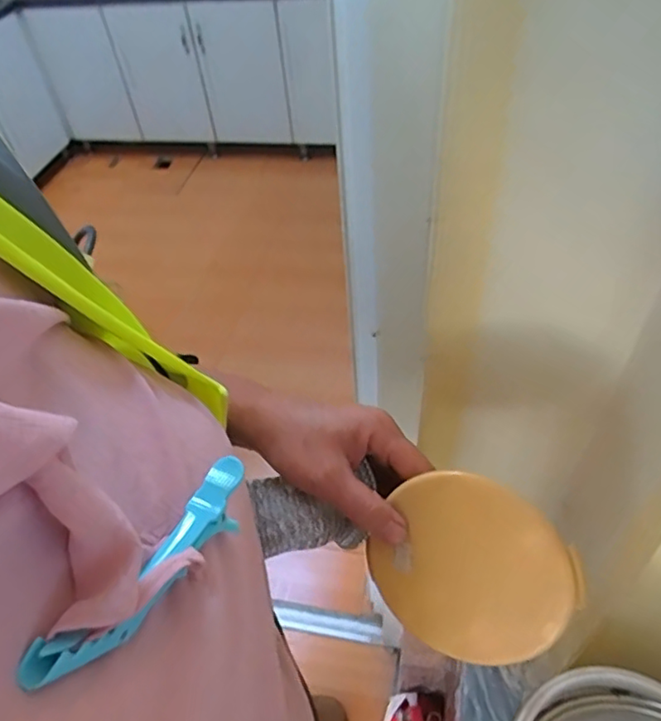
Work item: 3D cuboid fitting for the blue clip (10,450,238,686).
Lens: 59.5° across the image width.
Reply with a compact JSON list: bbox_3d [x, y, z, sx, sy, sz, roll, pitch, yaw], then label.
[{"bbox_3d":[-0.065,0.076,0.213,0.017,0.027,0.107,14,28,18],"label":"blue clip"}]

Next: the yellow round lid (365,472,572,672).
[{"bbox_3d":[0.083,0.127,0.350,0.114,0.113,0.005,32,21,20],"label":"yellow round lid"}]

